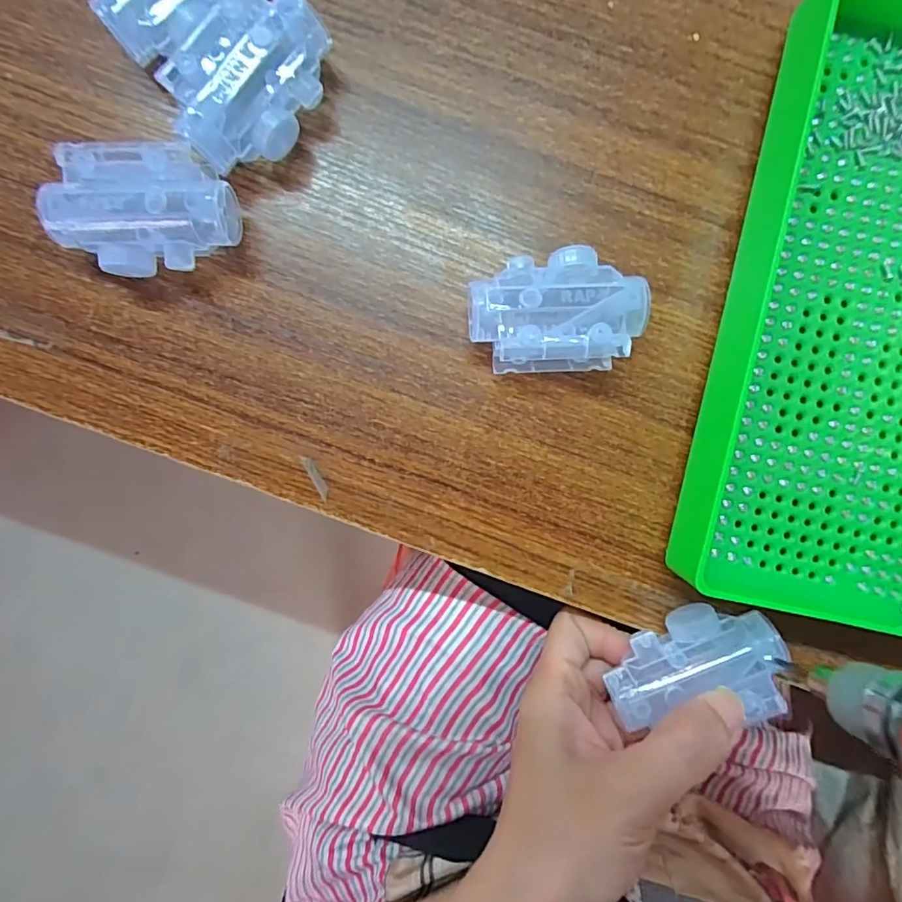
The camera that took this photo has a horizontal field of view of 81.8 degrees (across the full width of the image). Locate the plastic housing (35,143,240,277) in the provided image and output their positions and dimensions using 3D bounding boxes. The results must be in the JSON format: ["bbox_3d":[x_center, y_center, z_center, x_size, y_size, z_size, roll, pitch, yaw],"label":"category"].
[{"bbox_3d":[-0.123,-0.095,0.209,0.067,0.029,0.044,1,92,0],"label":"plastic housing"}]

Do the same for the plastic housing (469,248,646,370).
[{"bbox_3d":[0.042,-0.057,0.209,0.068,0.031,0.047,-2,92,0],"label":"plastic housing"}]

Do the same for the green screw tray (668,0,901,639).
[{"bbox_3d":[0.185,-0.055,0.204,0.146,0.033,0.251,11,92,2],"label":"green screw tray"}]

